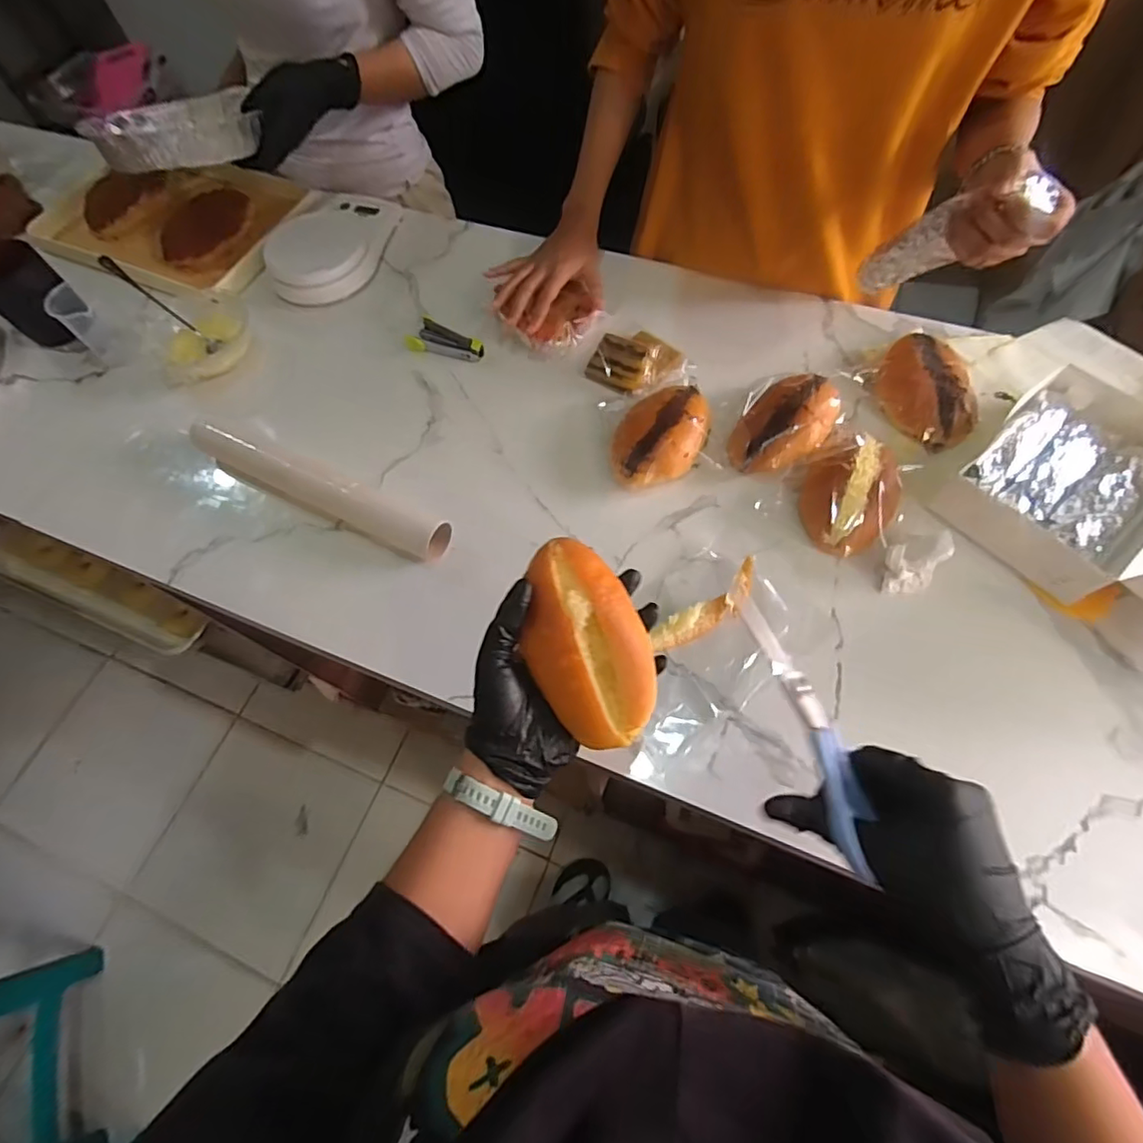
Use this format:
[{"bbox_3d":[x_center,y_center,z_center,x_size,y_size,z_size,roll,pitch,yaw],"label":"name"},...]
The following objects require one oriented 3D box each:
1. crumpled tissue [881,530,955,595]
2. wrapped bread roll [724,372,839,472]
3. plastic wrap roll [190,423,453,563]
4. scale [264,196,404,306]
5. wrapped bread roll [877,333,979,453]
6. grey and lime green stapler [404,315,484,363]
[{"bbox_3d":[0.309,-0.010,0.519,0.050,0.041,0.043,-12,64,-3],"label":"crumpled tissue"},{"bbox_3d":[0.219,-0.152,0.593,0.084,0.041,0.129,41,73,20],"label":"wrapped bread roll"},{"bbox_3d":[-0.267,-0.090,0.593,0.319,0.038,0.046,23,67,14],"label":"plastic wrap roll"},{"bbox_3d":[-0.321,-0.428,0.759,0.138,0.031,0.198,10,65,8],"label":"scale"},{"bbox_3d":[0.371,-0.190,0.606,0.082,0.039,0.140,-1,64,3],"label":"wrapped bread roll"},{"bbox_3d":[-0.149,-0.268,0.684,0.087,0.018,0.045,27,69,16],"label":"grey and lime green stapler"}]

